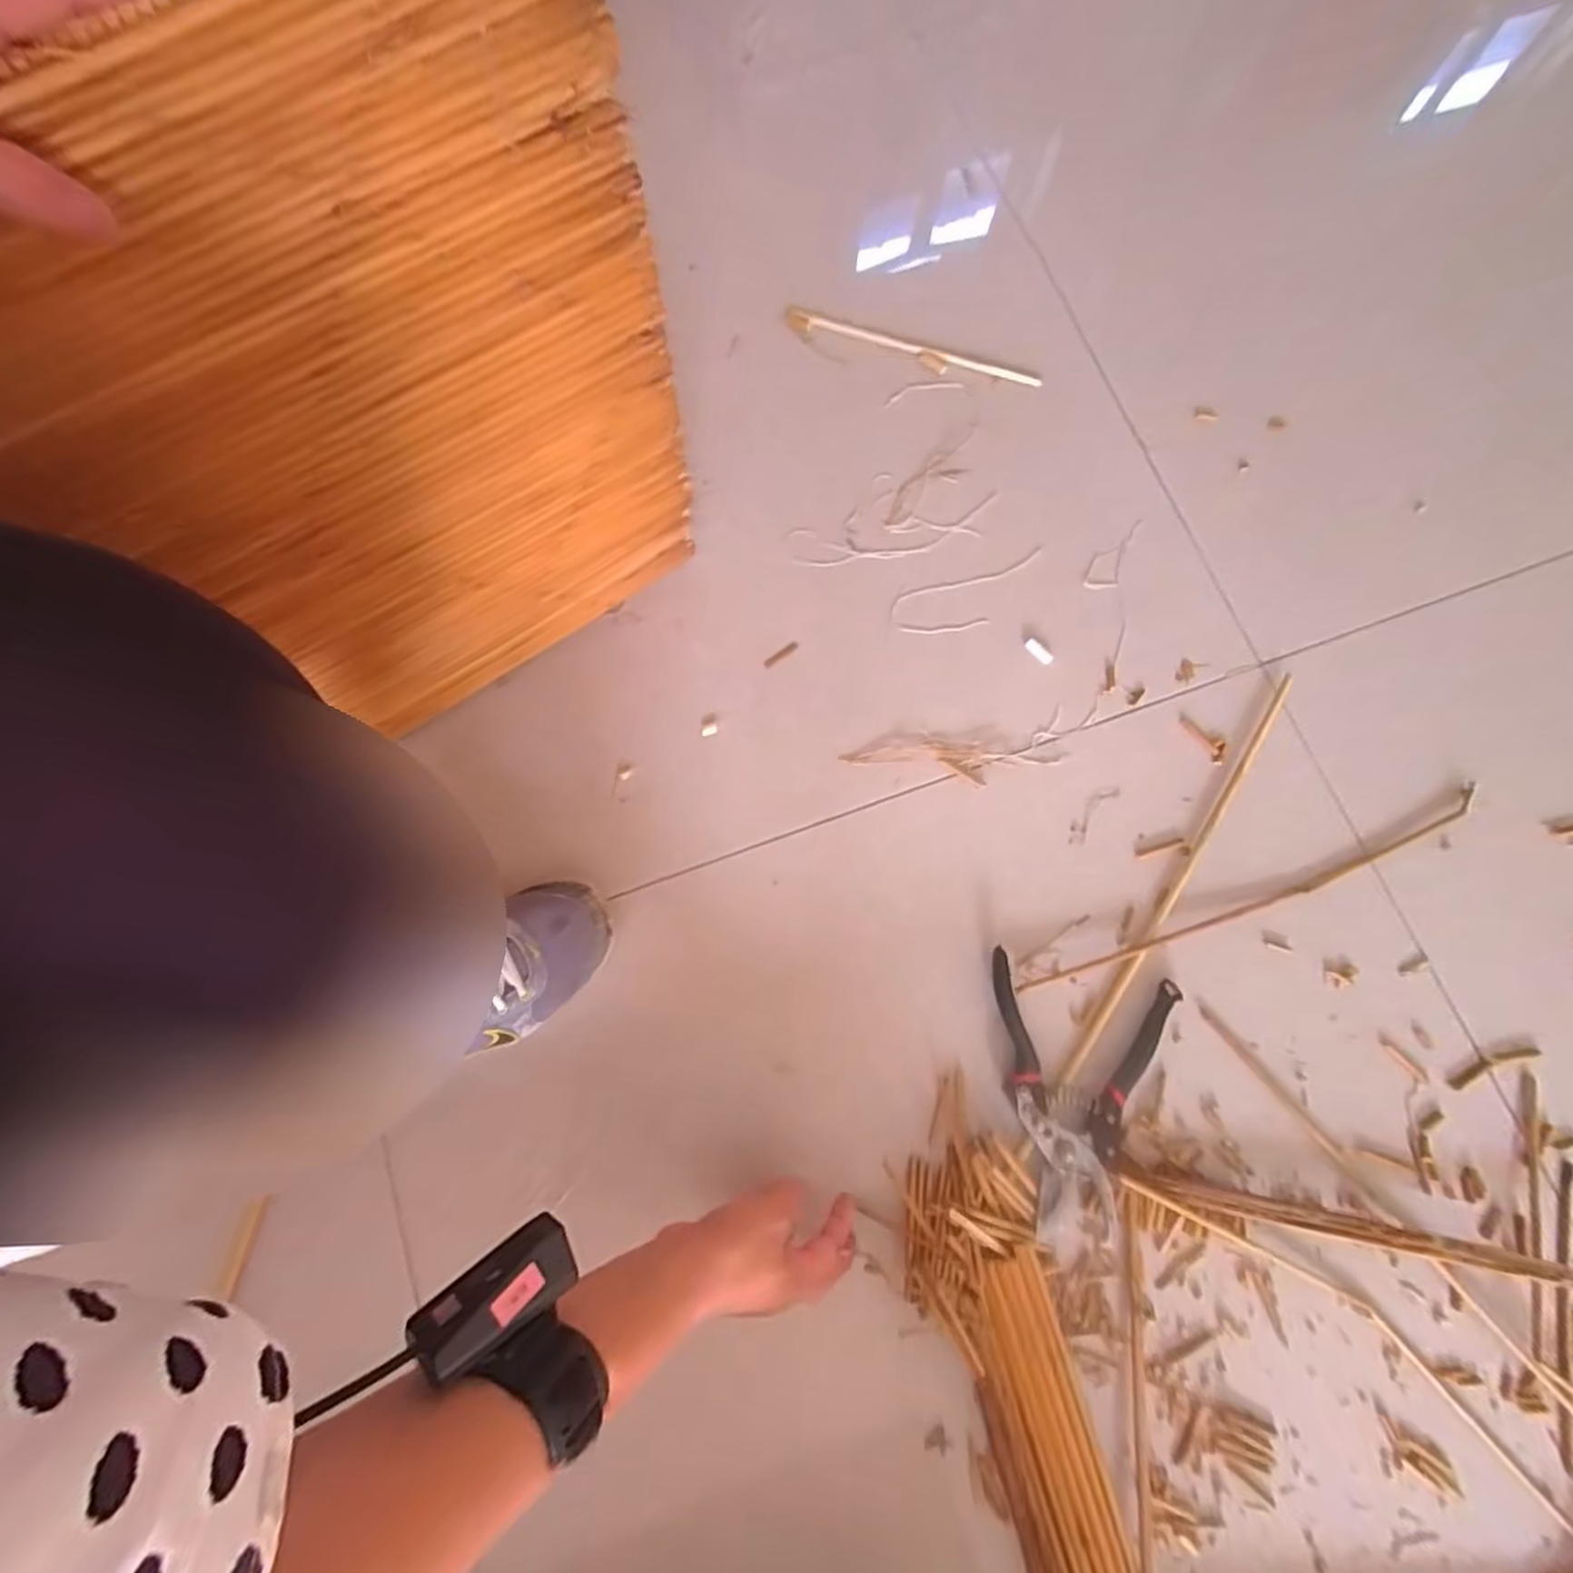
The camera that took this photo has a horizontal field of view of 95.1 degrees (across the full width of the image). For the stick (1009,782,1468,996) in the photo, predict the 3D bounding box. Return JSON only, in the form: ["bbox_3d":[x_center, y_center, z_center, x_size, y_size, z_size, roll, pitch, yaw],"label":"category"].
[{"bbox_3d":[0.382,0.088,0.576,0.433,0.018,0.025,-21,76,-6],"label":"stick"}]

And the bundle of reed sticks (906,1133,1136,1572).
[{"bbox_3d":[0.159,0.429,0.483,0.102,0.032,0.343,-11,76,-3],"label":"bundle of reed sticks"}]

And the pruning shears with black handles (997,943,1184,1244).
[{"bbox_3d":[0.217,0.234,0.539,0.137,0.017,0.189,10,75,2],"label":"pruning shears with black handles"}]

